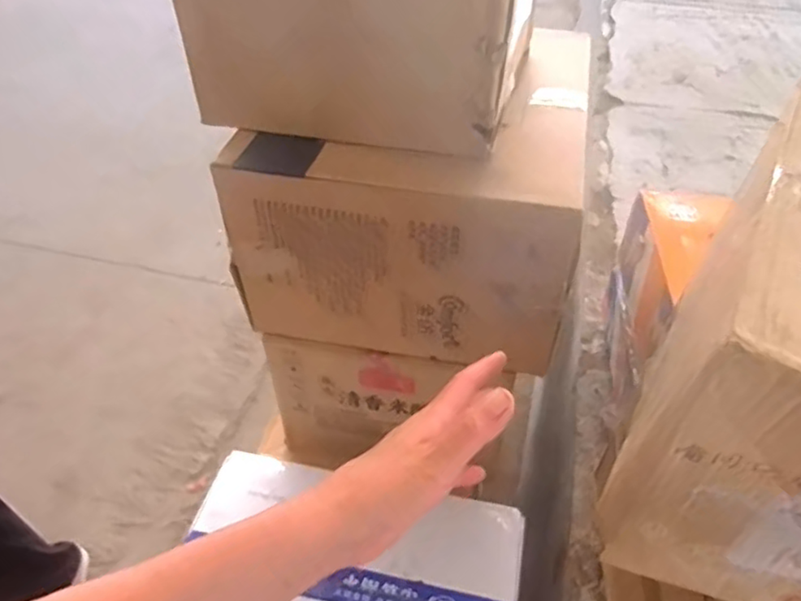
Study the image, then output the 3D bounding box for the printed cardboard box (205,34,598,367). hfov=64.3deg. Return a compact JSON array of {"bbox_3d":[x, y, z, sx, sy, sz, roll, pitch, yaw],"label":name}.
[{"bbox_3d":[0.028,-0.129,0.731,0.332,0.208,0.330,9,44,9],"label":"printed cardboard box"}]

